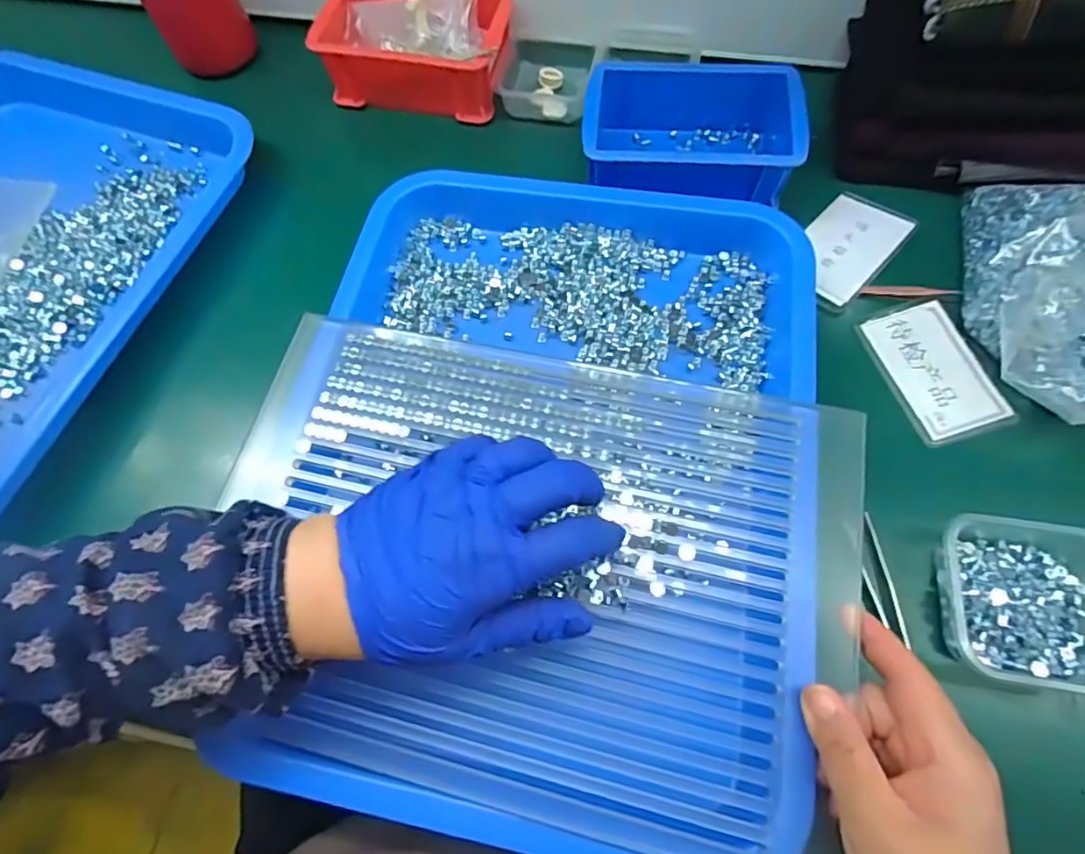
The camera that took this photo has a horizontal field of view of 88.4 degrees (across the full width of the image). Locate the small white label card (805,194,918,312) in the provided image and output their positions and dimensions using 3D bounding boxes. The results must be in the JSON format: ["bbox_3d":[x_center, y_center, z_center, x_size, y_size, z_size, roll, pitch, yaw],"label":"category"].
[{"bbox_3d":[0.216,-0.128,0.399,0.059,0.005,0.096,38,79,27],"label":"small white label card"}]

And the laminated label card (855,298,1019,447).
[{"bbox_3d":[0.252,-0.038,0.358,0.061,0.004,0.093,-18,67,0],"label":"laminated label card"}]

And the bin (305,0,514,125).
[{"bbox_3d":[-0.104,-0.315,0.465,0.149,0.056,0.099,11,68,8],"label":"bin"}]

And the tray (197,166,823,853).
[{"bbox_3d":[0.002,0.009,0.330,0.296,0.044,0.382,11,68,8],"label":"tray"}]

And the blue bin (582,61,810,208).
[{"bbox_3d":[0.107,-0.212,0.411,0.149,0.049,0.108,4,68,5],"label":"blue bin"}]

